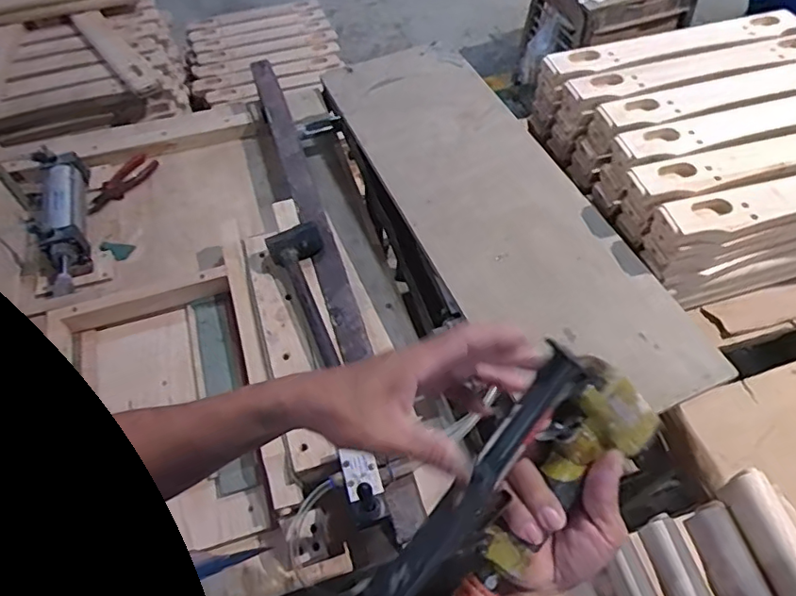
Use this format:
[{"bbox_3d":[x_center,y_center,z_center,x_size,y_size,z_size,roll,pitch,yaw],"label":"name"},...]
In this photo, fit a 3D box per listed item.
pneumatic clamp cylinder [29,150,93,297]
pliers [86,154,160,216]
[{"bbox_3d":[-0.570,-0.126,0.952,0.066,0.084,0.308,-15,57,-9],"label":"pneumatic clamp cylinder"},{"bbox_3d":[-0.531,-0.220,1.065,0.053,0.019,0.154,30,61,19],"label":"pliers"}]

